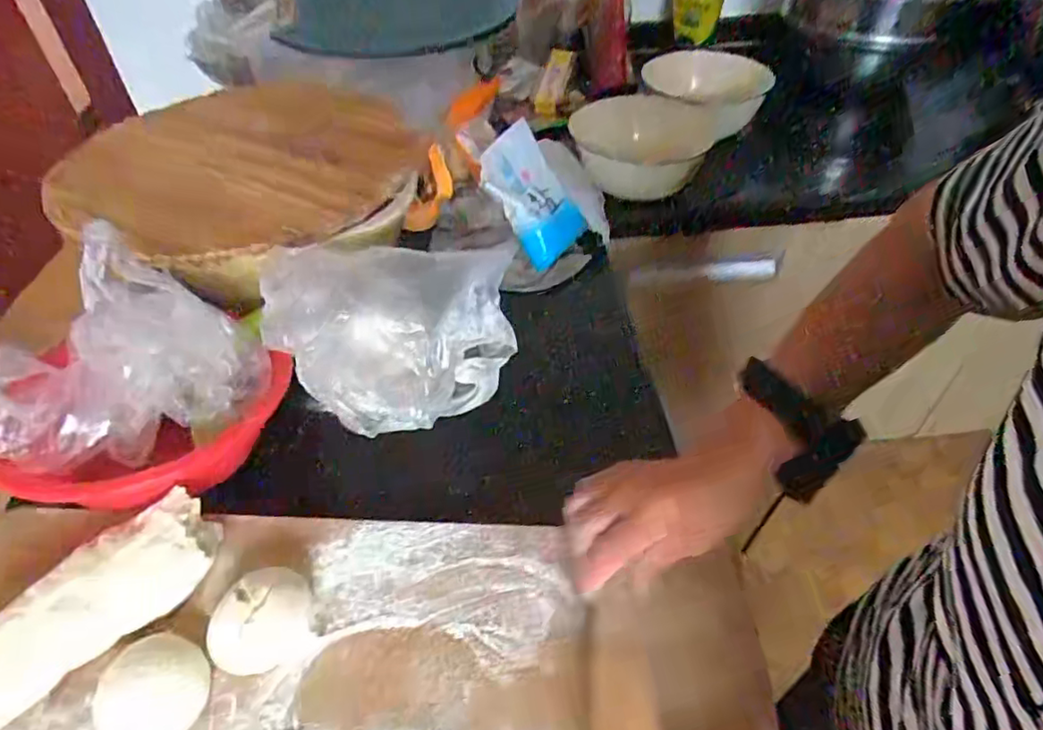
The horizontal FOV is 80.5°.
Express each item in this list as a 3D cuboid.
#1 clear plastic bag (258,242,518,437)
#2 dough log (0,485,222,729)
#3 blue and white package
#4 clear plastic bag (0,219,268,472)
[{"bbox_3d":[-0.095,-0.031,0.528,0.210,0.138,0.114,-19,47,-16],"label":"clear plastic bag"},{"bbox_3d":[-0.306,0.170,0.422,0.194,0.043,0.066,-34,53,-28],"label":"dough log"},{"bbox_3d":[0.014,-0.216,0.768,0.131,0.029,0.167,-37,98,-34],"label":"blue and white package"},{"bbox_3d":[-0.310,-0.007,0.459,0.187,0.175,0.075,-12,47,-10],"label":"clear plastic bag"}]

